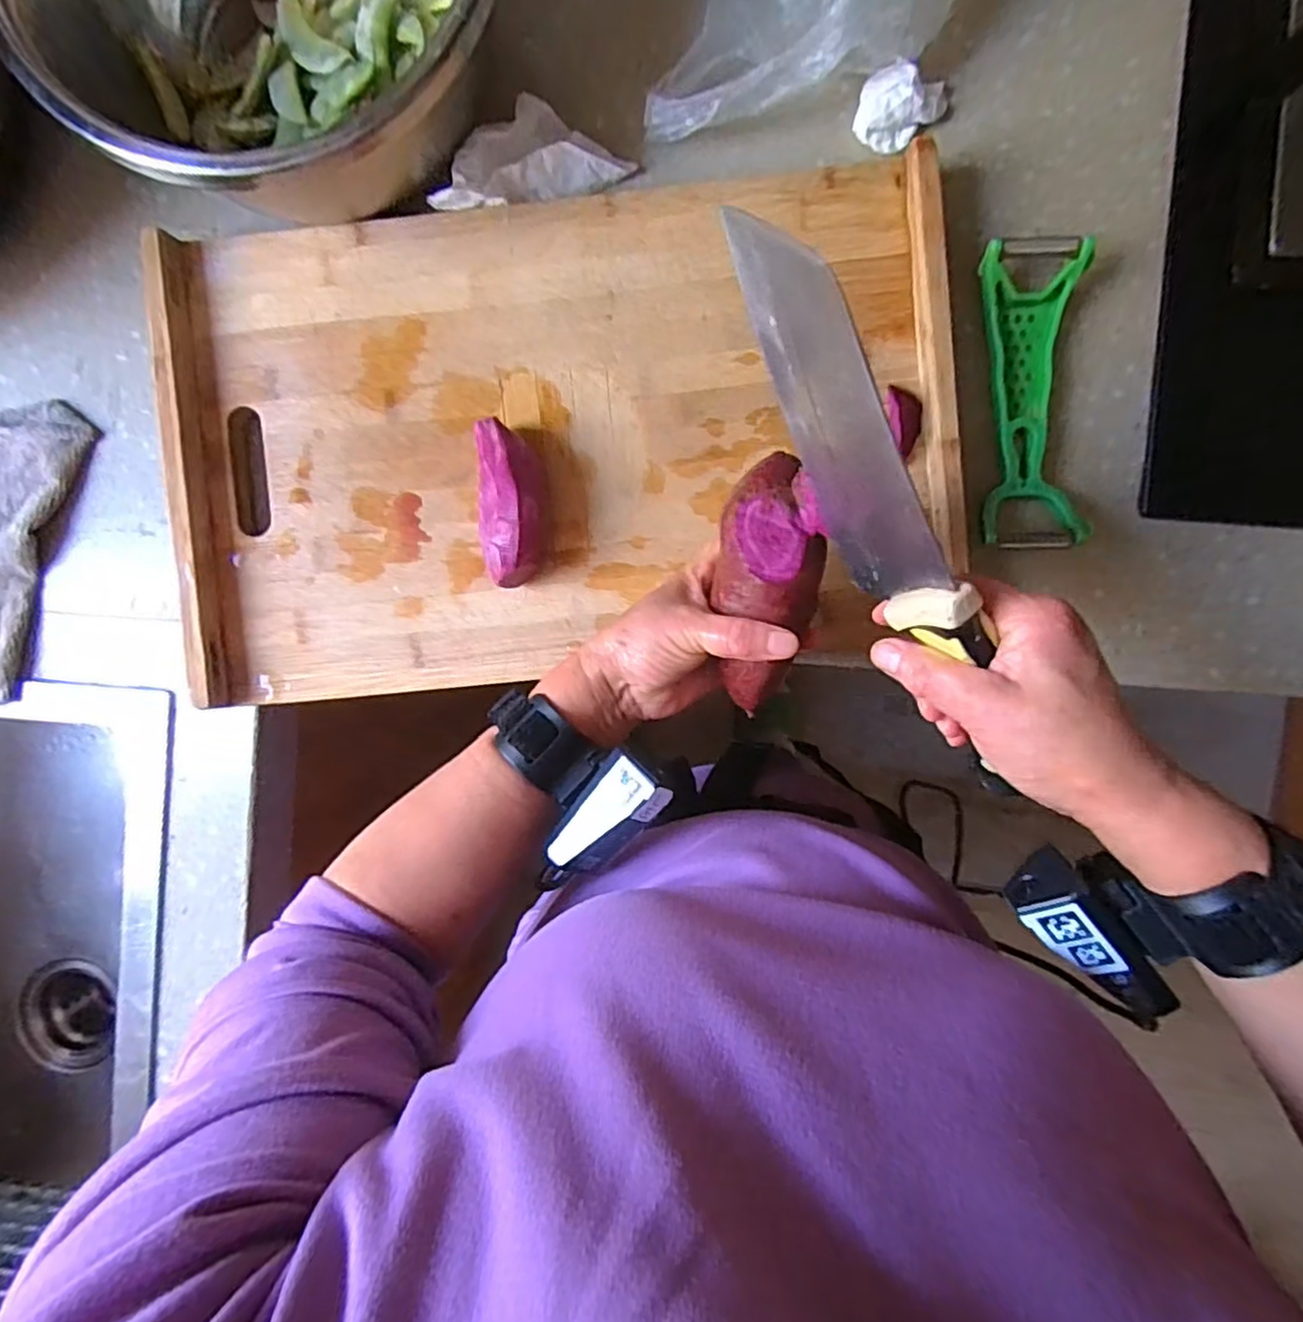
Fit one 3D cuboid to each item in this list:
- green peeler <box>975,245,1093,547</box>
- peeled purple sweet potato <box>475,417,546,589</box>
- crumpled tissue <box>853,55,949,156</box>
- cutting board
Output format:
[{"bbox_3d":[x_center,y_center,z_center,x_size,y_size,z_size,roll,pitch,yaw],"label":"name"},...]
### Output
[{"bbox_3d":[0.236,-0.164,0.417,0.059,0.030,0.186,-2,92,2],"label":"green peeler"},{"bbox_3d":[-0.085,-0.095,0.409,0.037,0.039,0.096,0,92,2],"label":"peeled purple sweet potato"},{"bbox_3d":[0.157,-0.344,0.416,0.054,0.027,0.039,9,93,1],"label":"crumpled tissue"},{"bbox_3d":[-0.058,-0.139,0.420,0.479,0.040,0.304,-5,92,2],"label":"cutting board"}]

